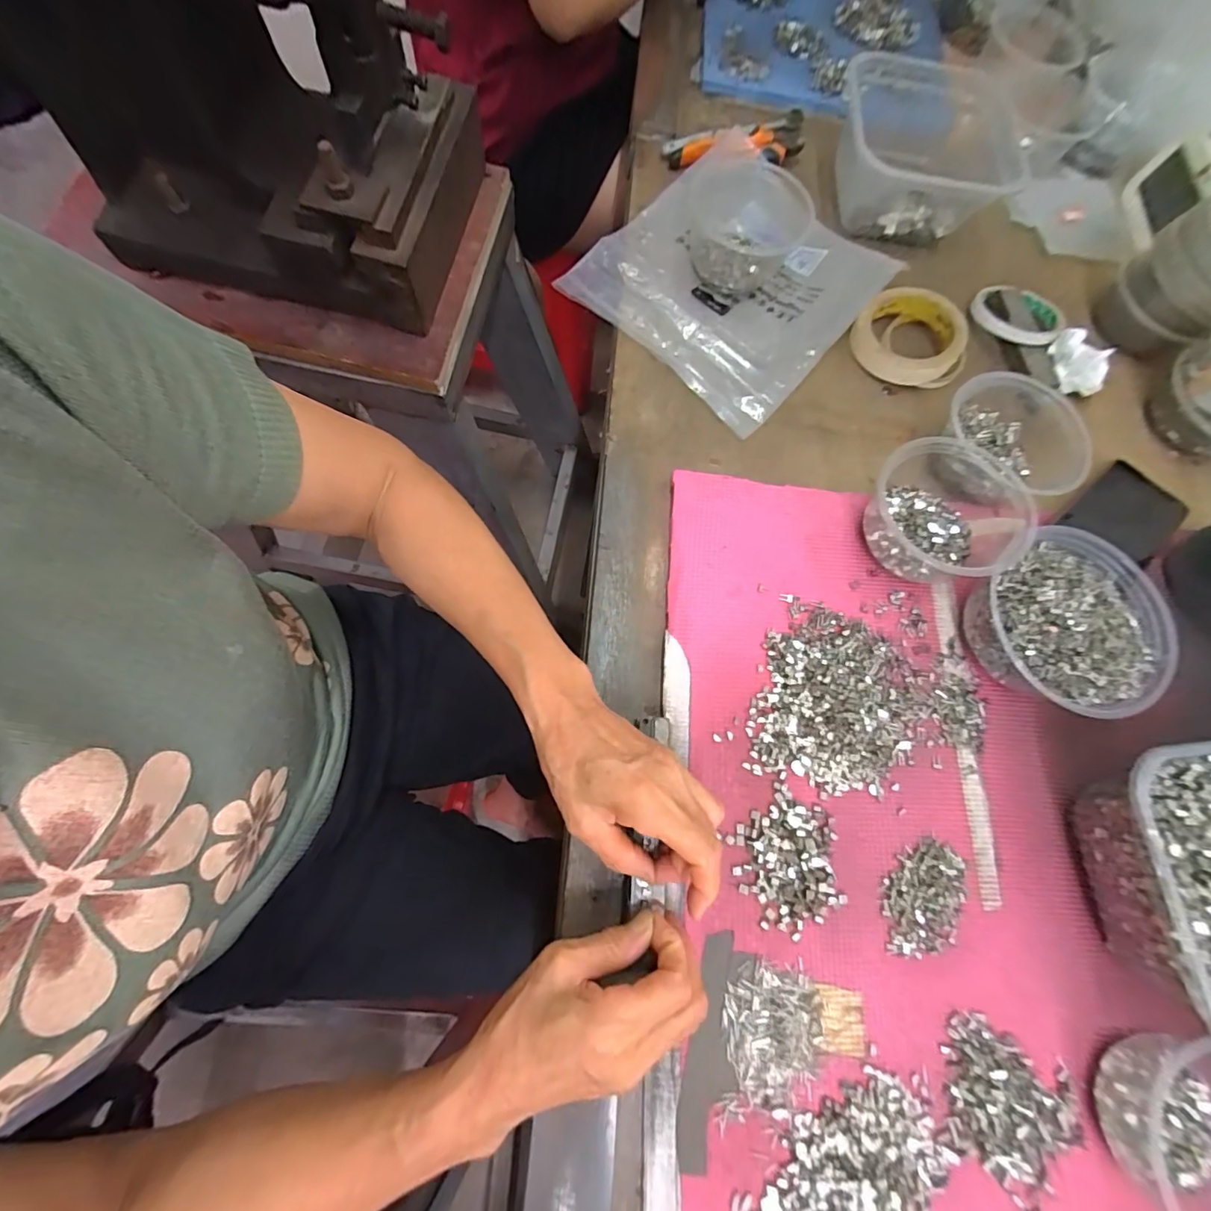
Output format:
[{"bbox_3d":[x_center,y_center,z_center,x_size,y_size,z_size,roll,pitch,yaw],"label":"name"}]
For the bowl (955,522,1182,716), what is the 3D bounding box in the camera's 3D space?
[{"bbox_3d":[0.345,0.015,0.385,0.132,0.056,0.123,2,73,-6],"label":"bowl"}]

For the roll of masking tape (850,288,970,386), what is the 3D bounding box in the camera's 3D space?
[{"bbox_3d":[0.296,-0.259,0.497,0.101,0.035,0.098,42,74,7],"label":"roll of masking tape"}]

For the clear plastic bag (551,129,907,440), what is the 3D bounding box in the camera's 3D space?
[{"bbox_3d":[0.122,-0.324,0.493,0.236,0.033,0.248,42,74,7],"label":"clear plastic bag"}]

